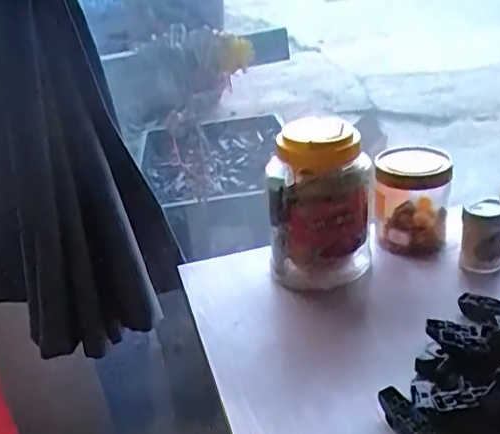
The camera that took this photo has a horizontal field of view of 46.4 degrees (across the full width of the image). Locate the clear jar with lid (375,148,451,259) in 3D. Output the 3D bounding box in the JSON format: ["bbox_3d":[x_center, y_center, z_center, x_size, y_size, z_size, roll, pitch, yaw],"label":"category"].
[{"bbox_3d":[0.196,-0.019,0.704,0.082,0.126,0.085,2,28,16],"label":"clear jar with lid"}]

